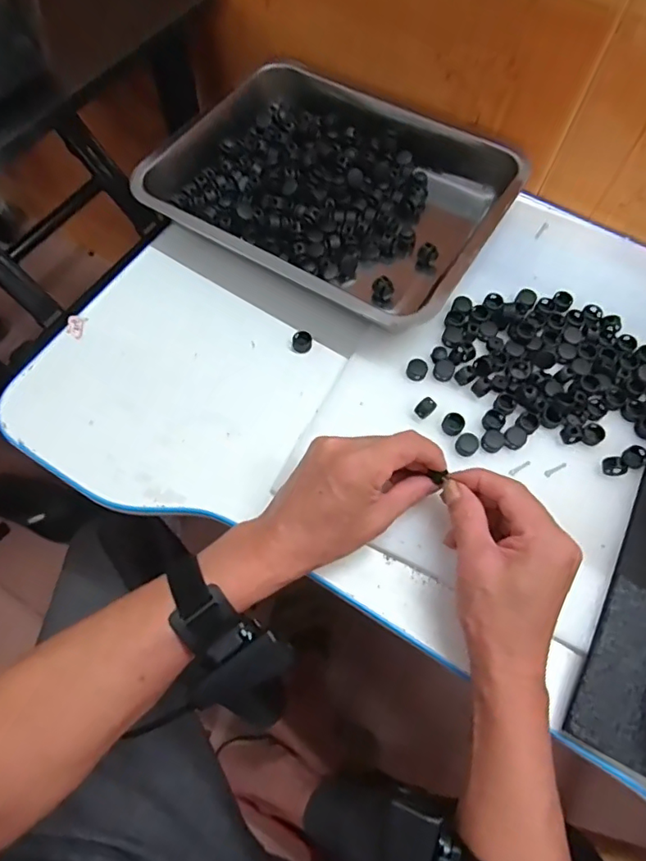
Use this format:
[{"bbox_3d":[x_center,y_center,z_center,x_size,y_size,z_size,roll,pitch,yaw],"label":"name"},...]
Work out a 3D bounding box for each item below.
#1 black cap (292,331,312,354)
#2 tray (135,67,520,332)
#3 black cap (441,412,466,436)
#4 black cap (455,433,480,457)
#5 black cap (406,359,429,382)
[{"bbox_3d":[-0.018,-0.078,0.471,0.017,0.011,0.016,1,66,-1],"label":"black cap"},{"bbox_3d":[0.013,-0.239,0.516,0.313,0.059,0.255,32,69,12],"label":"tray"},{"bbox_3d":[0.104,-0.005,0.429,0.016,0.008,0.016,1,66,-1],"label":"black cap"},{"bbox_3d":[0.113,0.011,0.423,0.016,0.007,0.018,38,70,14],"label":"black cap"},{"bbox_3d":[0.079,-0.051,0.449,0.017,0.009,0.018,1,66,-1],"label":"black cap"}]

